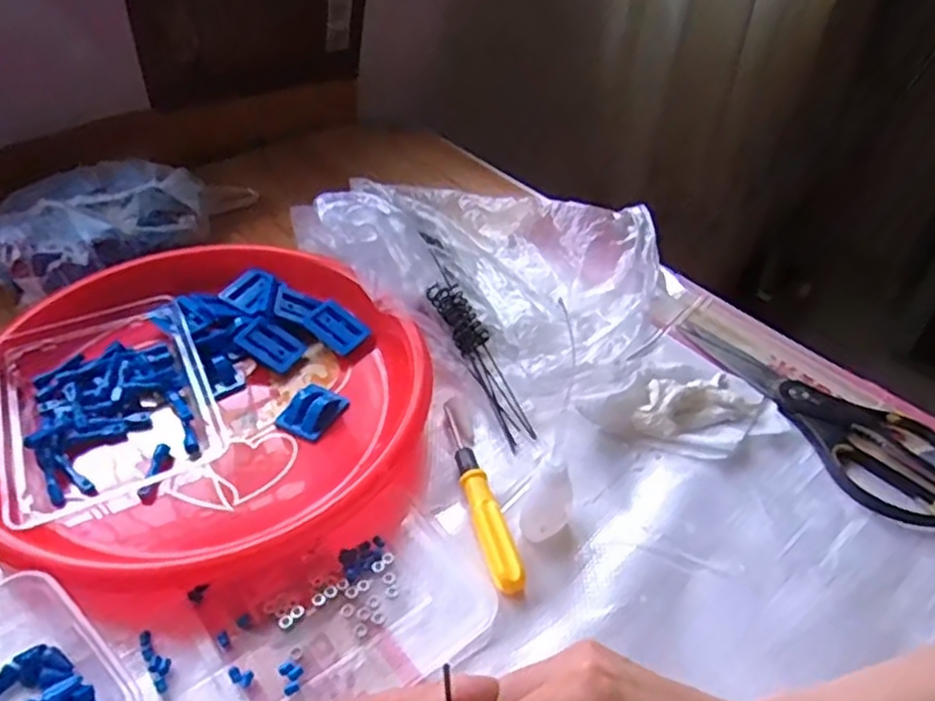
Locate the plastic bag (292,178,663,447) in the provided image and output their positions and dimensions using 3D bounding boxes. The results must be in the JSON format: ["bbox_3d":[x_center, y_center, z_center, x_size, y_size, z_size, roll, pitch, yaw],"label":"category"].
[{"bbox_3d":[0.008,-0.079,0.552,0.268,0.104,0.203,31,49,27],"label":"plastic bag"}]

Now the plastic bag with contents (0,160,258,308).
[{"bbox_3d":[-0.298,-0.118,0.614,0.112,0.054,0.235,33,50,29],"label":"plastic bag with contents"}]

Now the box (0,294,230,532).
[{"bbox_3d":[-0.237,0.033,0.463,0.122,0.033,0.161,-18,46,-22],"label":"box"}]

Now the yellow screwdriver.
[{"bbox_3d":[0.005,0.086,0.437,0.016,0.014,0.141,-10,43,-14],"label":"yellow screwdriver"}]

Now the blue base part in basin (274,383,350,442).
[{"bbox_3d":[-0.106,0.041,0.479,0.035,0.016,0.041,19,44,18],"label":"blue base part in basin"}]

